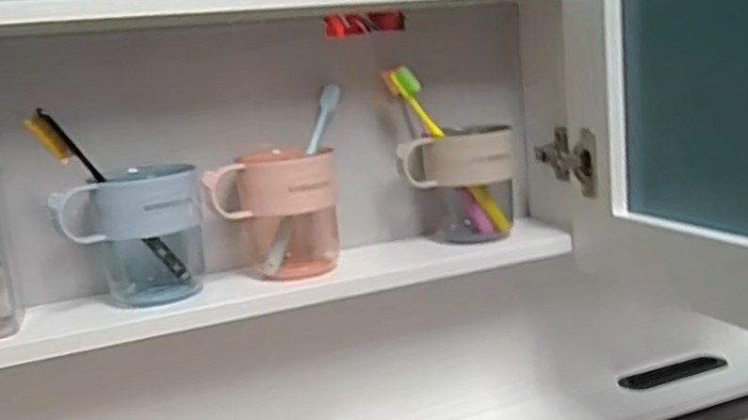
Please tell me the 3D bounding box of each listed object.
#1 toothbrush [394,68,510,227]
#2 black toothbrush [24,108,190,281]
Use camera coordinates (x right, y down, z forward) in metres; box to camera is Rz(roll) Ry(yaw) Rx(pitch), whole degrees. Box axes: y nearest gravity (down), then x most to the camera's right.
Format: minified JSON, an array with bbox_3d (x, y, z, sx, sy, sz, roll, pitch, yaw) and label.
[{"bbox_3d":[0.074,-0.055,0.681,0.019,0.184,0.015,-37,13,-1],"label":"toothbrush"},{"bbox_3d":[-0.202,-0.005,0.574,0.014,0.182,0.017,3,49,36],"label":"black toothbrush"}]

